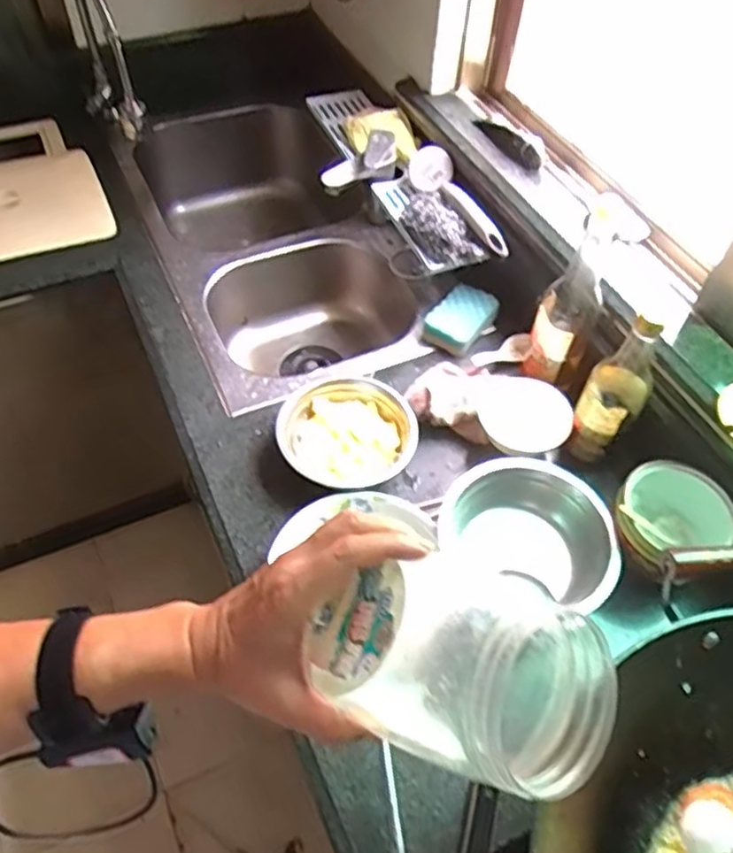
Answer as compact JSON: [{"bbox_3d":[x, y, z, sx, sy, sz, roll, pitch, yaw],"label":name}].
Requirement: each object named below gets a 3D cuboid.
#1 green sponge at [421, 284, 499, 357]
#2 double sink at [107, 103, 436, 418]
[{"bbox_3d":[0.140,-0.161,1.037,0.076,0.036,0.108,31,58,20],"label":"green sponge"},{"bbox_3d":[-0.161,-0.280,1.261,0.388,0.233,0.709,-19,56,-16],"label":"double sink"}]

